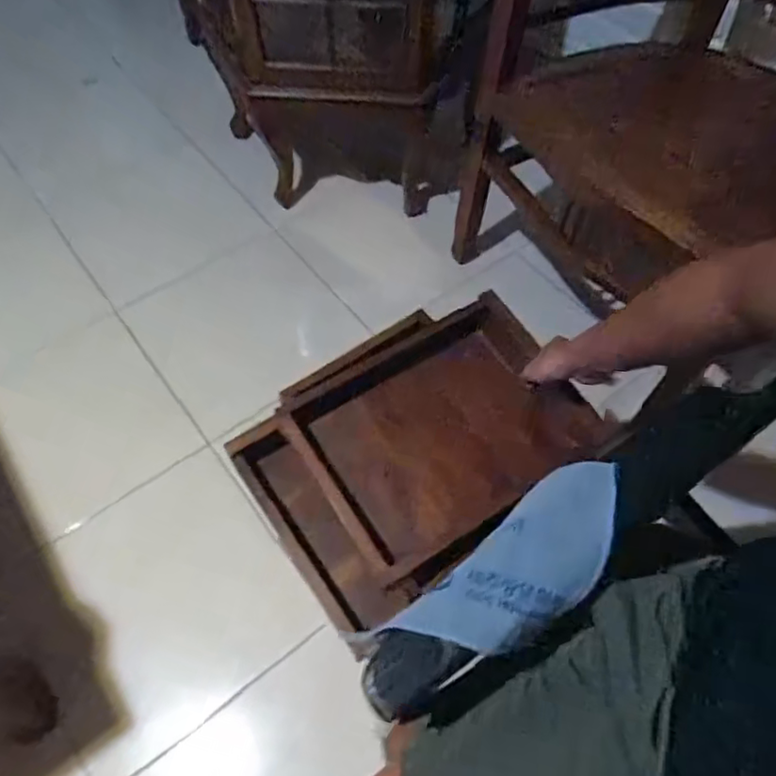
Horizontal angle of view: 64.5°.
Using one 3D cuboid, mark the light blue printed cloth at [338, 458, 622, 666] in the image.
[{"bbox_3d":[0.088,0.133,0.432,0.220,0.028,0.076,-35,65,-20],"label":"light blue printed cloth"}]

